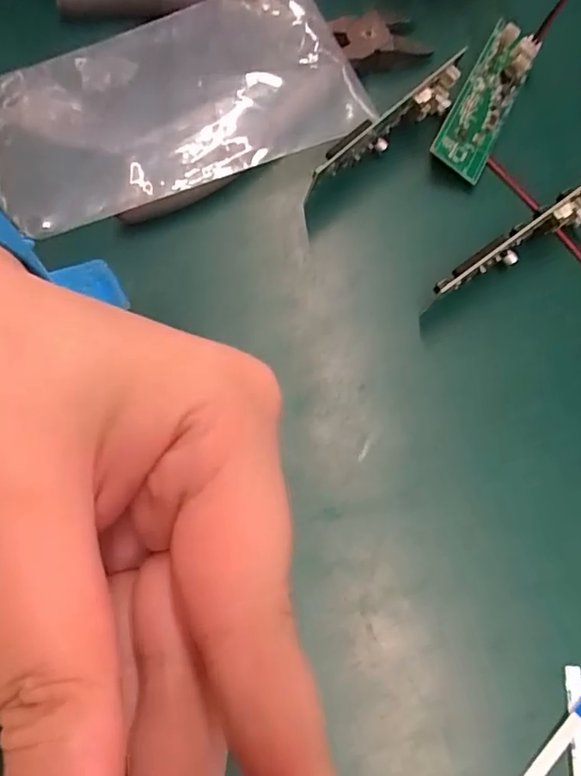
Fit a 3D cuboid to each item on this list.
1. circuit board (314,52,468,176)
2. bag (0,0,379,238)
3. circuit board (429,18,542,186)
[{"bbox_3d":[0.037,-0.098,0.207,0.073,0.019,0.007,-39,77,-15],"label":"circuit board"},{"bbox_3d":[-0.045,-0.107,0.211,0.136,0.017,0.075,-25,74,-12],"label":"bag"},{"bbox_3d":[0.078,-0.114,0.219,0.022,0.006,0.073,32,73,-10],"label":"circuit board"}]

